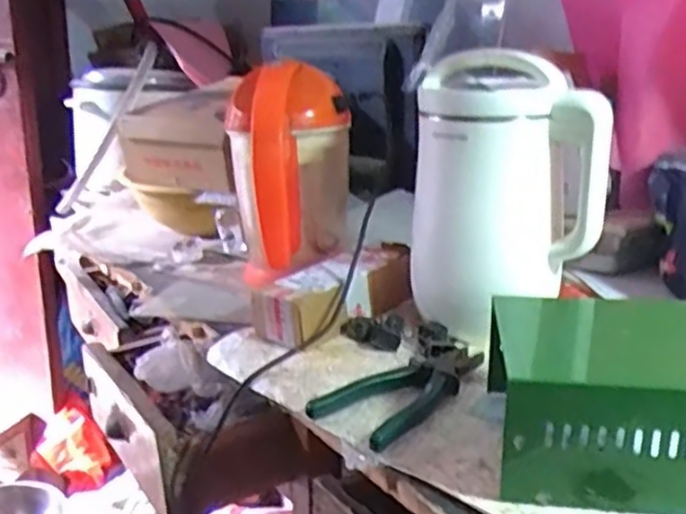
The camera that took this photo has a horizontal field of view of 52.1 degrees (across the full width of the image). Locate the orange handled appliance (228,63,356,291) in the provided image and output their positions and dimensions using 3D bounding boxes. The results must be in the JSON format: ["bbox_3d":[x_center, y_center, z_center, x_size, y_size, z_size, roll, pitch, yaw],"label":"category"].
[{"bbox_3d":[-0.073,-0.105,0.959,0.162,0.280,0.175,-1,19,-4],"label":"orange handled appliance"}]

